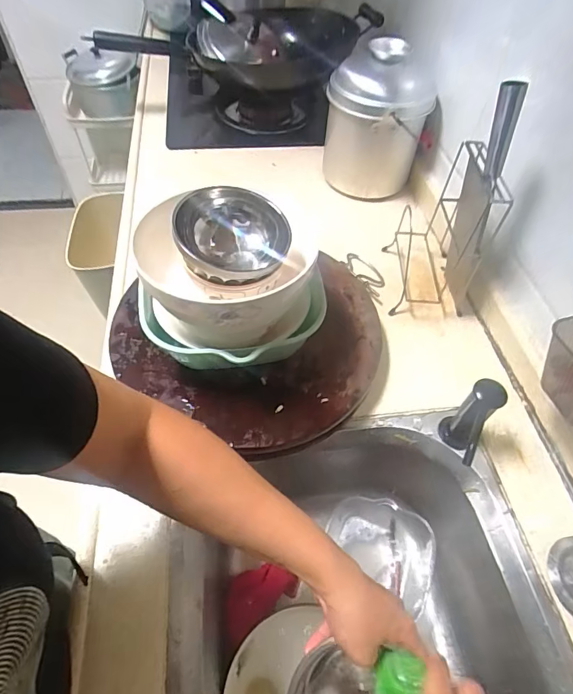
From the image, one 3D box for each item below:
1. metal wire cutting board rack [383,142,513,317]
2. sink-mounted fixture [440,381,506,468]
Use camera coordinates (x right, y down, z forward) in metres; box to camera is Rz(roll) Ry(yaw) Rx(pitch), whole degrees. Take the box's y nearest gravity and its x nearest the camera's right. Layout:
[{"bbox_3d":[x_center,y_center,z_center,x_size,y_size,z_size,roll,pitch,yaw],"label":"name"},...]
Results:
[{"bbox_3d":[0.247,-0.179,0.661,0.130,0.221,0.162,1,54,-2],"label":"metal wire cutting board rack"},{"bbox_3d":[0.206,0.102,0.507,0.038,0.102,0.102,33,59,20],"label":"sink-mounted fixture"}]

